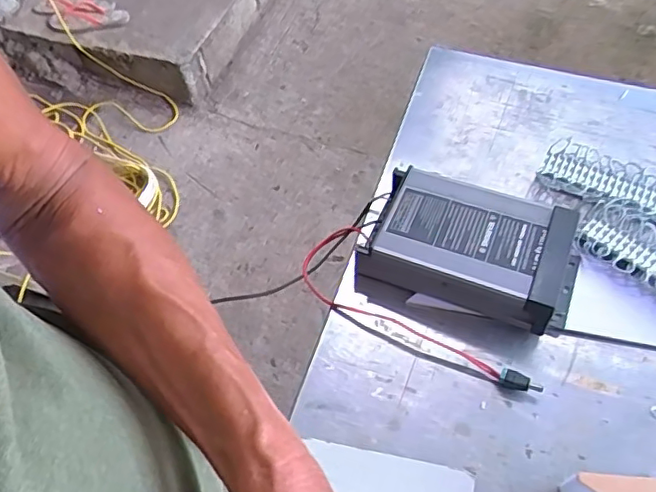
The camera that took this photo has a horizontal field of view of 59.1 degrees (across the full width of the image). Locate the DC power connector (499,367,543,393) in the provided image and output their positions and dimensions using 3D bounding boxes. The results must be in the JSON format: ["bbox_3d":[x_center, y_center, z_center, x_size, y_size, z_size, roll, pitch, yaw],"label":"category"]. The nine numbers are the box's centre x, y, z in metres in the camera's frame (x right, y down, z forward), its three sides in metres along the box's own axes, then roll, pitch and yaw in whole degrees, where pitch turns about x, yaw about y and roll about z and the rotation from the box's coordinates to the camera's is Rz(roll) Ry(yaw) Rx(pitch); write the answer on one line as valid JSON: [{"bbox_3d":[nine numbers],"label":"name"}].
[{"bbox_3d":[0.161,0.112,0.479,0.034,0.016,0.013,19,57,16],"label":"DC power connector"}]

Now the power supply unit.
[{"bbox_3d":[0.131,0.004,0.532,0.189,0.051,0.118,17,56,14],"label":"power supply unit"}]

